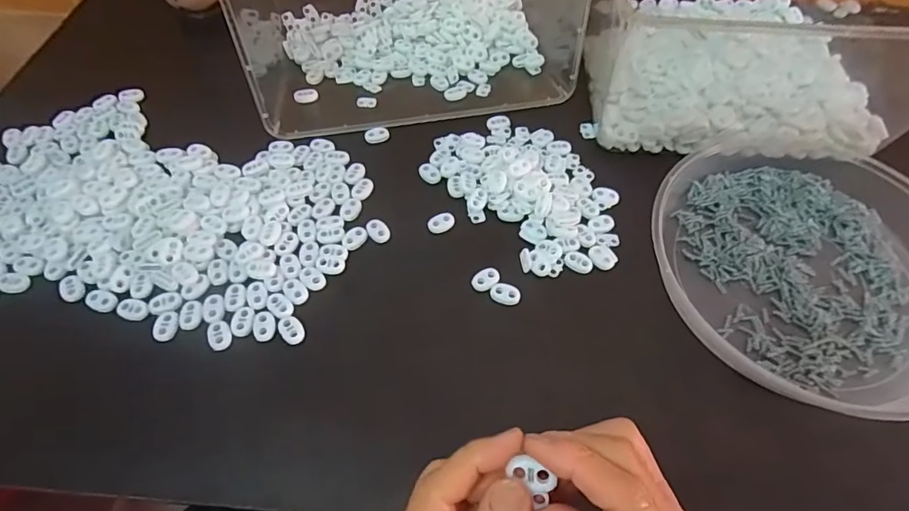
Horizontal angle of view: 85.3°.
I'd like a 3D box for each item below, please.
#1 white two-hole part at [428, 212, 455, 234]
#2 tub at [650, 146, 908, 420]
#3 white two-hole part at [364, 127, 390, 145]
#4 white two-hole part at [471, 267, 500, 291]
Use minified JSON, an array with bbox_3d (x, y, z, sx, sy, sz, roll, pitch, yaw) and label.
[{"bbox_3d":[-0.011,-0.027,0.408,0.023,0.005,0.013,-28,62,-18],"label":"white two-hole part"},{"bbox_3d":[0.268,0.001,0.374,0.229,0.039,0.234,1,57,-1],"label":"tub"},{"bbox_3d":[-0.072,-0.114,0.461,0.023,0.004,0.019,-12,58,-9],"label":"white two-hole part"},{"bbox_3d":[0.025,0.018,0.380,0.022,0.004,0.015,-32,63,-20],"label":"white two-hole part"}]

